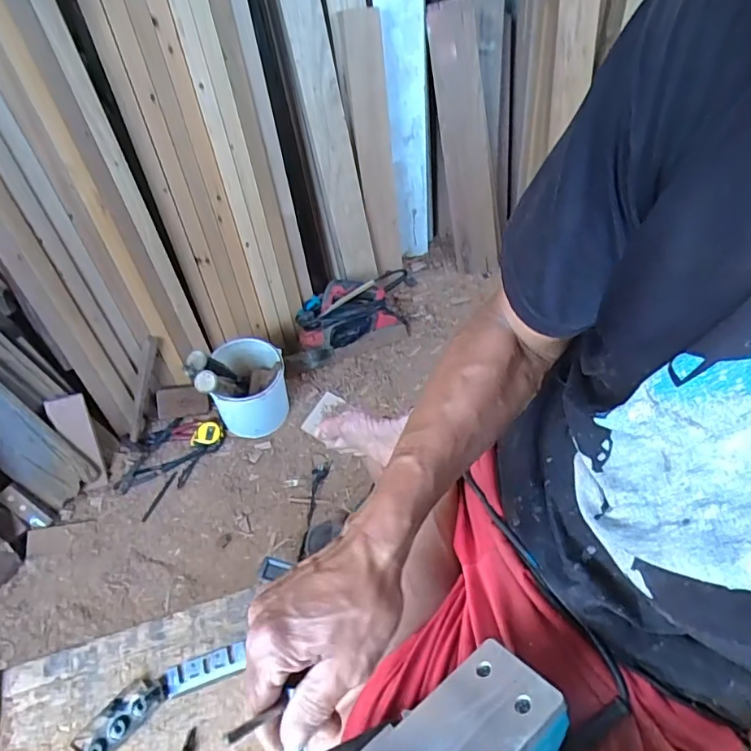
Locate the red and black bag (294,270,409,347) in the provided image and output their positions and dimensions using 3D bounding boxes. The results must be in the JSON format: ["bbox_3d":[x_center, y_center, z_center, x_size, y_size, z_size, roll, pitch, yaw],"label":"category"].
[{"bbox_3d":[-0.055,-0.157,1.459,0.306,0.175,0.149,-12,57,-8],"label":"red and black bag"}]

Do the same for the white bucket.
[{"bbox_3d":[-0.307,0.034,1.344,0.175,0.178,0.173,-5,56,-2],"label":"white bucket"}]

